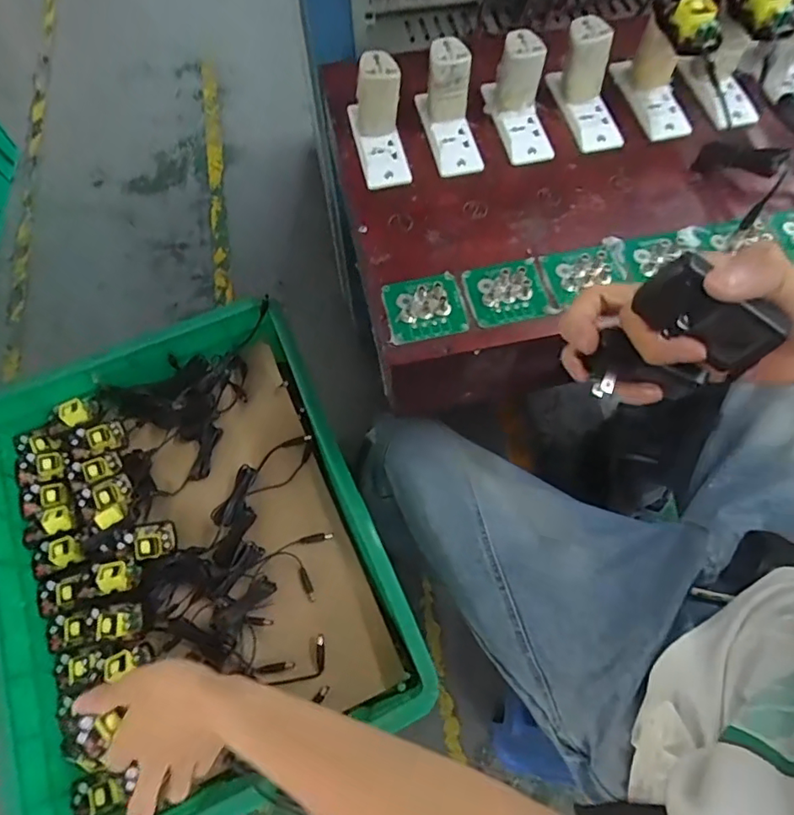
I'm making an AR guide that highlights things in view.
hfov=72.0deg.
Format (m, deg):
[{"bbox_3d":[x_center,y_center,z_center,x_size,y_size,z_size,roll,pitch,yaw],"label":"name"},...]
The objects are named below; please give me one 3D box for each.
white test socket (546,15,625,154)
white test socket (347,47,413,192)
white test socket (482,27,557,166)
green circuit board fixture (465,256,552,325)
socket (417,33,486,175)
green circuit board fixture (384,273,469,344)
[{"bbox_3d":[0.200,-0.329,0.557,0.049,0.085,0.117,-6,66,-1],"label":"white test socket"},{"bbox_3d":[-0.019,-0.289,0.544,0.050,0.074,0.112,-9,66,-2],"label":"white test socket"},{"bbox_3d":[0.128,-0.317,0.552,0.048,0.072,0.119,-12,66,-3],"label":"white test socket"},{"bbox_3d":[0.097,-0.105,0.486,0.069,0.012,0.059,-11,66,-3],"label":"green circuit board fixture"},{"bbox_3d":[0.056,-0.303,0.547,0.048,0.072,0.118,-13,66,-4],"label":"socket"},{"bbox_3d":[0.024,-0.089,0.481,0.067,0.011,0.062,-10,66,-3],"label":"green circuit board fixture"}]

